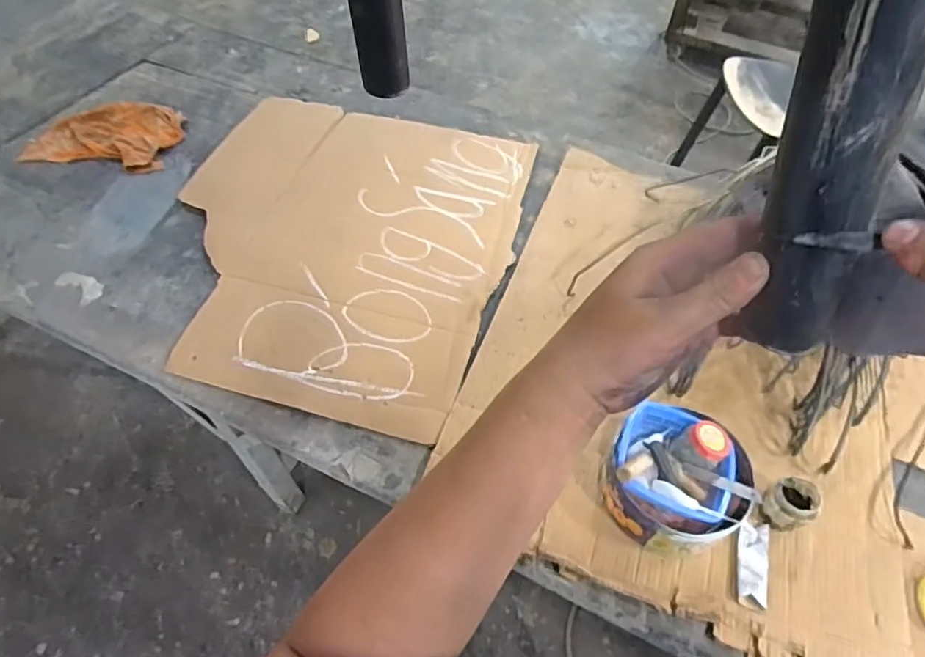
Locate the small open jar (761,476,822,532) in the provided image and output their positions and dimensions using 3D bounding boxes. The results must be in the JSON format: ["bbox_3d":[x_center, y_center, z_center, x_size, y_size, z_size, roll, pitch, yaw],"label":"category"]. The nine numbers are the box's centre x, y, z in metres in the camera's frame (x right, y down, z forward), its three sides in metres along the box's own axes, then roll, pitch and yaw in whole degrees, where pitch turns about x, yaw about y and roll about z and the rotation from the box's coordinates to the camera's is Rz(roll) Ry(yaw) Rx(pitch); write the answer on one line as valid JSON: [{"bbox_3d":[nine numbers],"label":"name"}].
[{"bbox_3d":[0.447,0.241,0.764,0.065,0.064,0.054,-23,58,-16],"label":"small open jar"}]

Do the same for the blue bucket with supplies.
[{"bbox_3d":[0.299,0.208,0.772,0.189,0.109,0.188,0,55,0],"label":"blue bucket with supplies"}]

